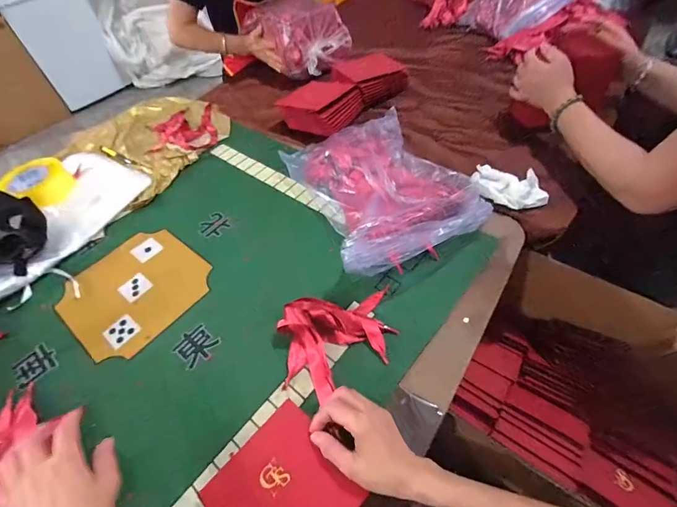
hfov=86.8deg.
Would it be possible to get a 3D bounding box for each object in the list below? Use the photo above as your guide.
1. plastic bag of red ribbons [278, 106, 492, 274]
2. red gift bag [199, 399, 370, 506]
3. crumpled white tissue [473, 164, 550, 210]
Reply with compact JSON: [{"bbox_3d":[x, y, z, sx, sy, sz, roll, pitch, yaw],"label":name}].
[{"bbox_3d":[0.075,-0.139,0.648,0.271,0.090,0.365,-20,52,-10],"label":"plastic bag of red ribbons"},{"bbox_3d":[-0.060,0.264,0.394,0.137,0.015,0.133,36,62,29],"label":"red gift bag"},{"bbox_3d":[0.307,-0.119,0.642,0.132,0.034,0.079,10,53,13],"label":"crumpled white tissue"}]

